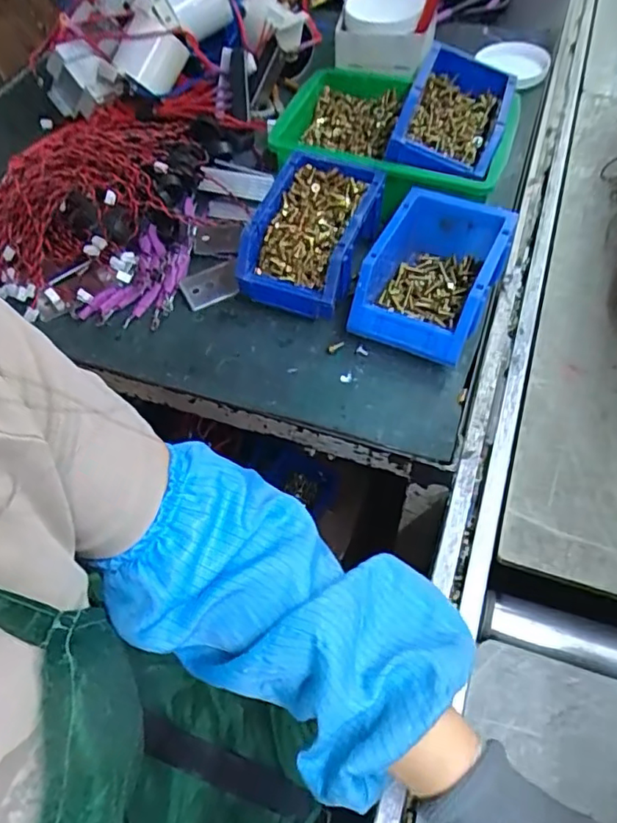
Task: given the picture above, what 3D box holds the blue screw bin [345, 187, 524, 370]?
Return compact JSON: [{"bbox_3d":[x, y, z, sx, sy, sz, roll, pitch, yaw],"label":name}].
[{"bbox_3d":[0.118,-0.126,0.548,0.112,0.081,0.157,21,60,17],"label":"blue screw bin"}]

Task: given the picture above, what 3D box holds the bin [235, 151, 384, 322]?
[{"bbox_3d":[0.006,-0.177,0.583,0.106,0.076,0.165,16,59,14],"label":"bin"}]

